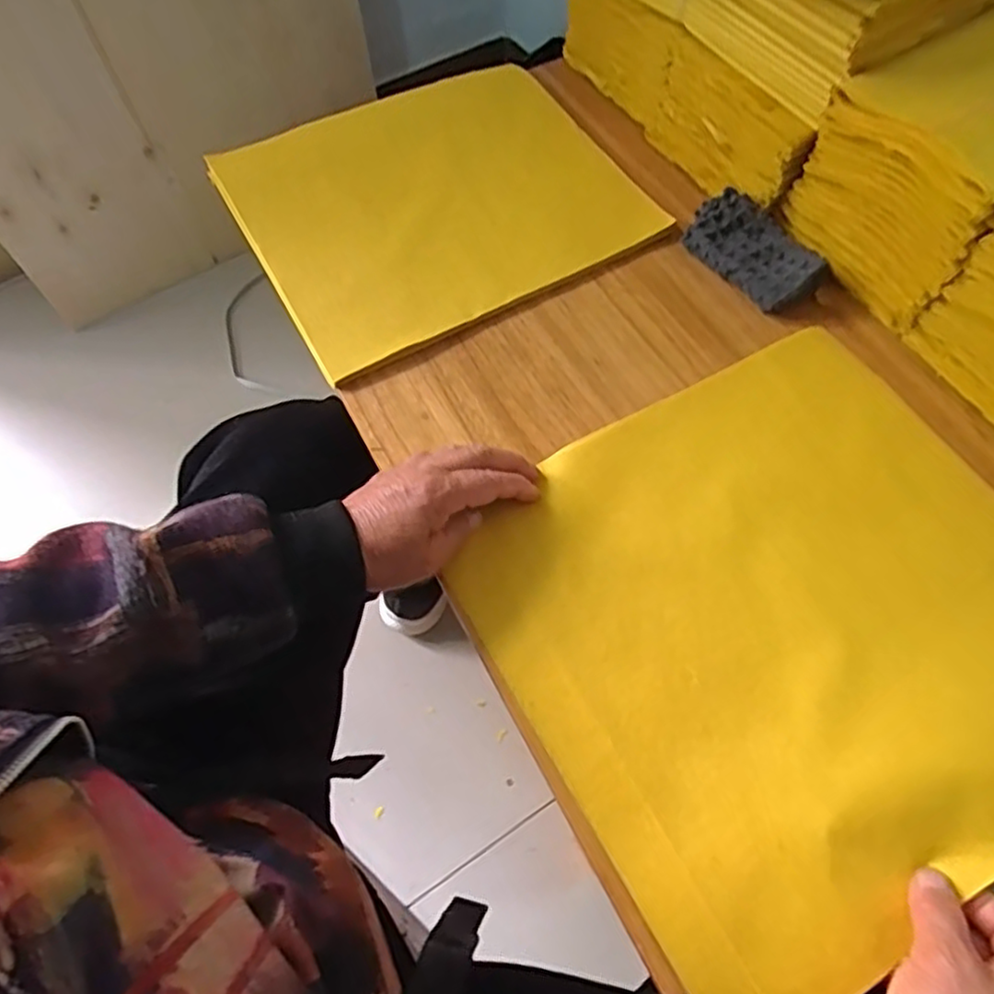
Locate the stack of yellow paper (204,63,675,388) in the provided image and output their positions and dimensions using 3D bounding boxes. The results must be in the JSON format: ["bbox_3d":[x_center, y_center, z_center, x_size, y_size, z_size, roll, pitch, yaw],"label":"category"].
[{"bbox_3d":[-0.059,-0.265,0.591,0.310,0.012,0.298,-29,66,-12],"label":"stack of yellow paper"}]

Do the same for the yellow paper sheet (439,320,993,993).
[{"bbox_3d":[0.169,0.066,0.402,0.319,0.021,0.311,-27,66,-13],"label":"yellow paper sheet"}]

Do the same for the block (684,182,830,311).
[{"bbox_3d":[0.197,-0.191,0.528,0.057,0.026,0.102,-33,67,-15],"label":"block"}]

